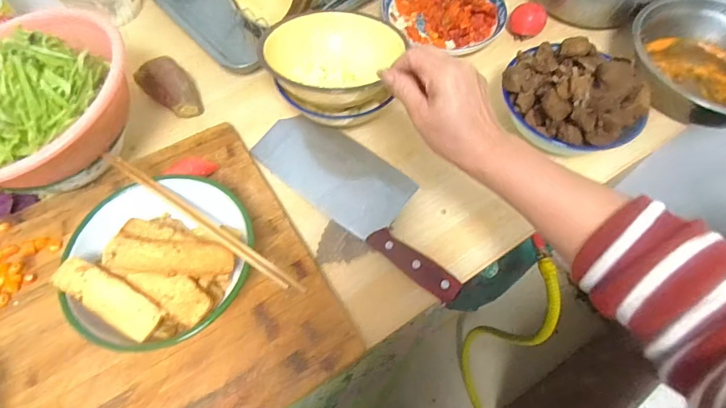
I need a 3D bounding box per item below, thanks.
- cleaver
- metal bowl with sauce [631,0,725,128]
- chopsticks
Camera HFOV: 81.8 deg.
[{"bbox_3d":[-0.001,-0.016,0.536,0.322,0.028,0.098,37,67,18],"label":"cleaver"},{"bbox_3d":[0.508,-0.200,0.603,0.205,0.074,0.223,0,61,0],"label":"metal bowl with sauce"},{"bbox_3d":[-0.165,0.015,0.419,0.264,0.011,0.012,31,66,16],"label":"chopsticks"}]

